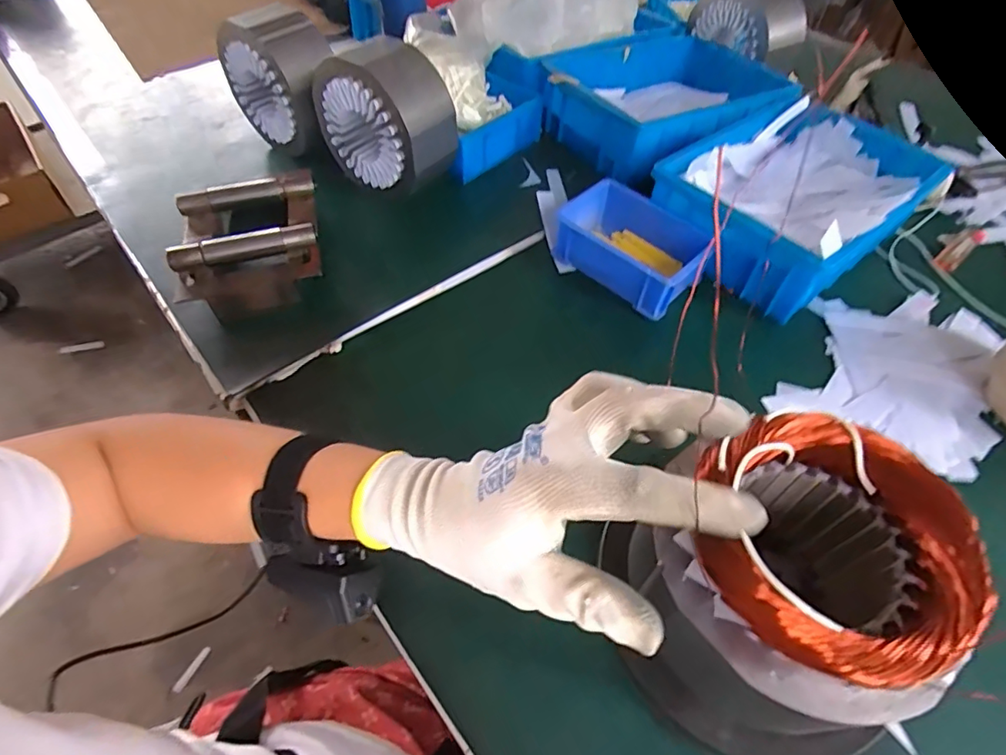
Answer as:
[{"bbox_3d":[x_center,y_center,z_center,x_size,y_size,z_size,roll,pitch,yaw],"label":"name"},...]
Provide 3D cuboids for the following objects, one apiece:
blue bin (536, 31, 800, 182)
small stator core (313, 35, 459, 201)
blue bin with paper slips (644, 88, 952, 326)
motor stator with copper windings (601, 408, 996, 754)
[{"bbox_3d":[0.214,-0.363,0.696,0.289,0.075,0.221,-28,57,-20],"label":"blue bin"},{"bbox_3d":[-0.132,-0.285,0.583,0.151,0.135,0.080,26,57,19],"label":"small stator core"},{"bbox_3d":[0.314,-0.197,0.580,0.285,0.085,0.208,-35,60,-24],"label":"blue bin with paper slips"},{"bbox_3d":[0.146,0.122,0.290,0.139,0.145,0.145,-7,53,-6],"label":"motor stator with copper windings"}]

